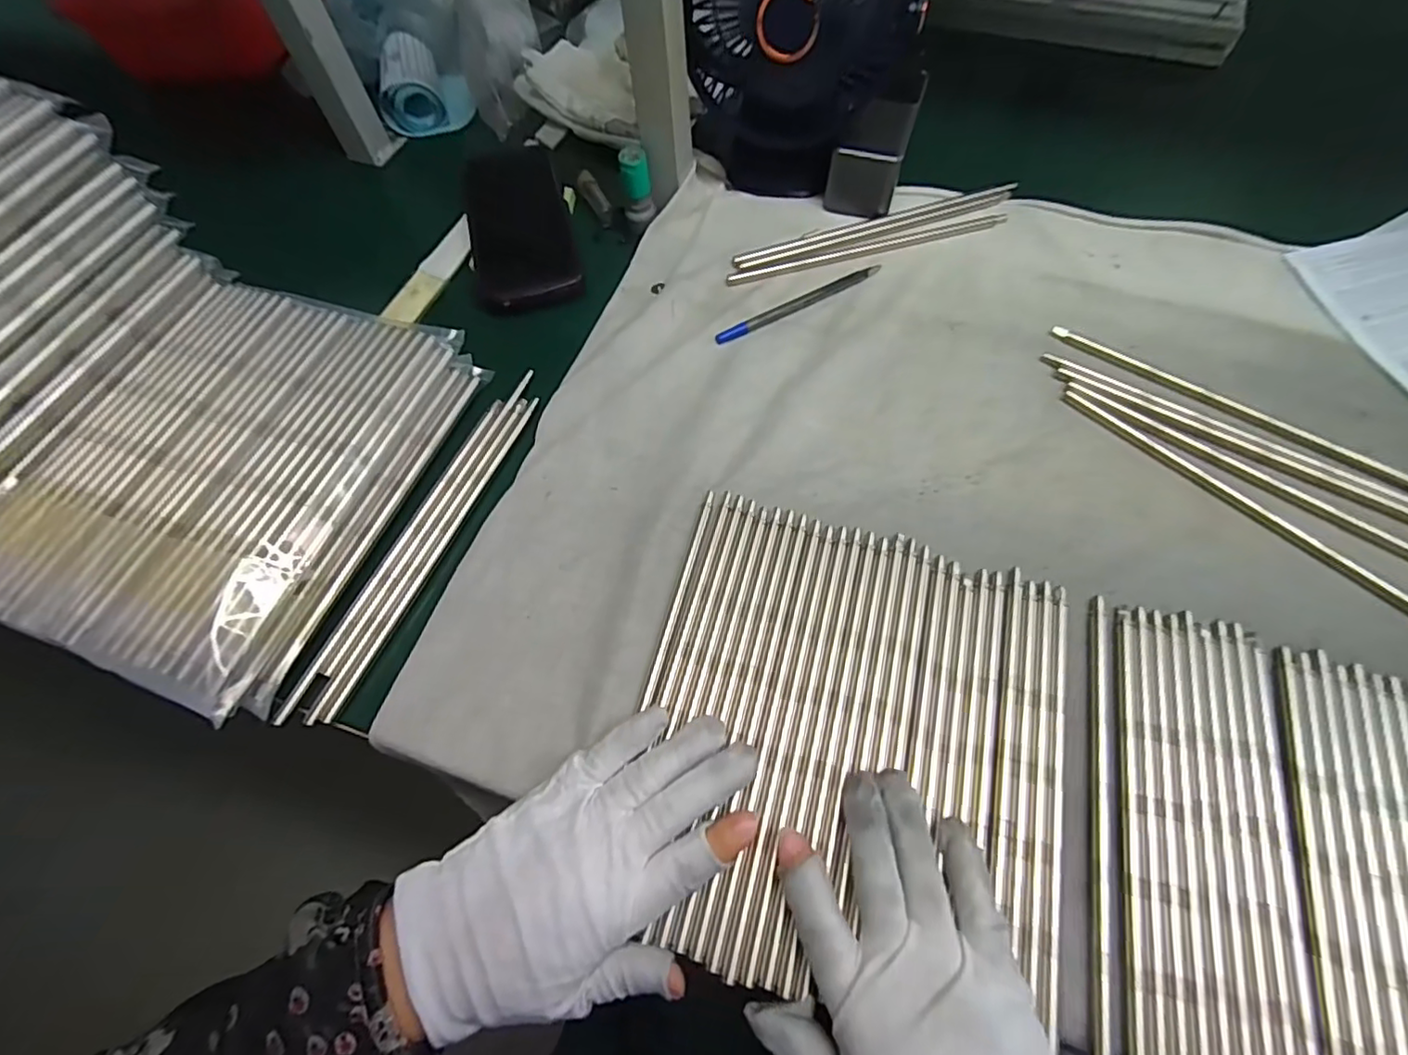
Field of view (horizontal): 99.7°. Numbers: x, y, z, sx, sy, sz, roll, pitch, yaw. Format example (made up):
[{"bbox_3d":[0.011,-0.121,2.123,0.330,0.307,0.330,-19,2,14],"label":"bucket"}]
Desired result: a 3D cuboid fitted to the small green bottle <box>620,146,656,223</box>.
[{"bbox_3d":[-0.051,-0.259,0.454,0.021,0.054,0.021,-5,61,1],"label":"small green bottle"}]

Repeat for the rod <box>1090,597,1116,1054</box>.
[{"bbox_3d":[0.184,0.136,0.275,0.008,0.007,0.220,13,62,10],"label":"rod"}]

